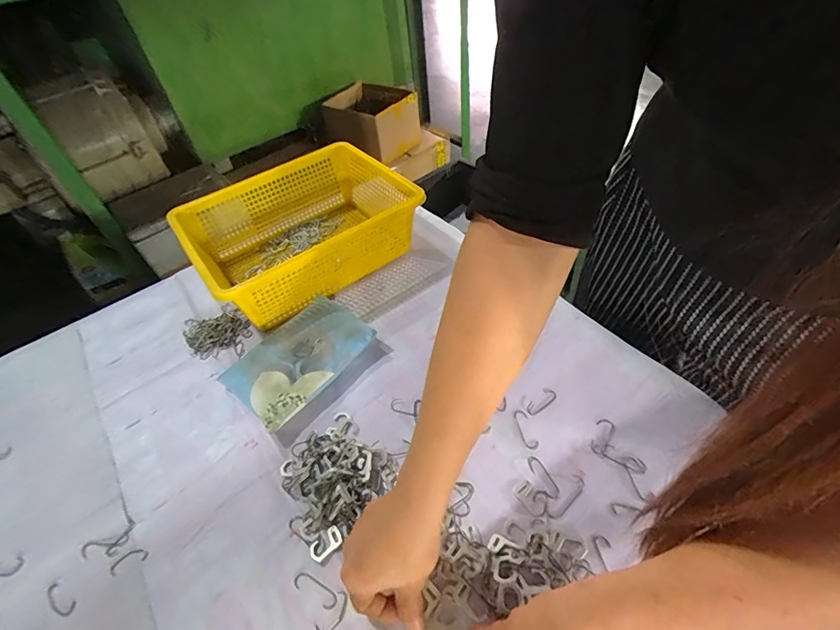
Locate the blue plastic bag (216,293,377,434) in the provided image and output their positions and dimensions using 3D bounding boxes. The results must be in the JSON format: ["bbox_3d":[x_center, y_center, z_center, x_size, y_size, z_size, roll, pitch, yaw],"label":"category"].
[{"bbox_3d":[-0.148,0.050,0.507,0.118,0.035,0.159,30,58,30],"label":"blue plastic bag"}]

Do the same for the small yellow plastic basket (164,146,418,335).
[{"bbox_3d":[-0.165,-0.126,0.627,0.319,0.103,0.234,-31,51,-20],"label":"small yellow plastic basket"}]

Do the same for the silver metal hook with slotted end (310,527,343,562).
[{"bbox_3d":[-0.085,0.207,0.378,0.030,0.004,0.017,-37,56,-17],"label":"silver metal hook with slotted end"}]

